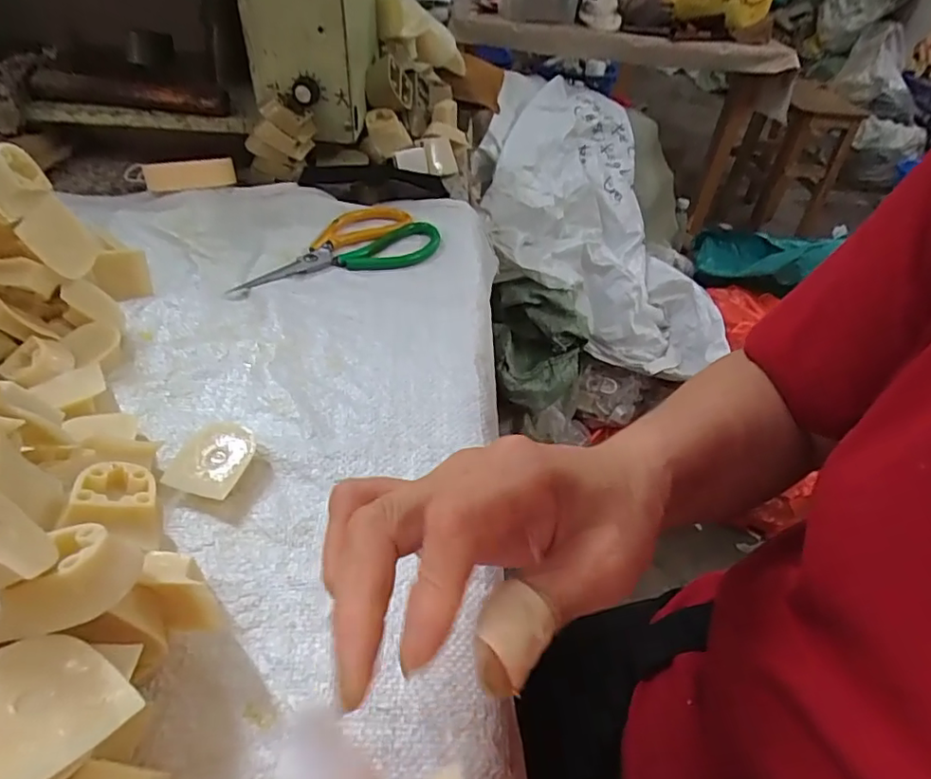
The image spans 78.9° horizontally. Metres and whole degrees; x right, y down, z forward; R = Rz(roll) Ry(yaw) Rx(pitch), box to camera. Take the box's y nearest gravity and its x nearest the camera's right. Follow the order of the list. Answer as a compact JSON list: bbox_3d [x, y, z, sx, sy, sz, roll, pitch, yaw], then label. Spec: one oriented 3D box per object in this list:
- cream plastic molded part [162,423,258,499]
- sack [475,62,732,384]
[{"bbox_3d":[-0.142,0.039,0.321,0.043,0.021,0.046,14,43,10],"label":"cream plastic molded part"},{"bbox_3d":[0.268,-0.376,1.201,0.467,0.326,0.664,5,42,-2],"label":"sack"}]

